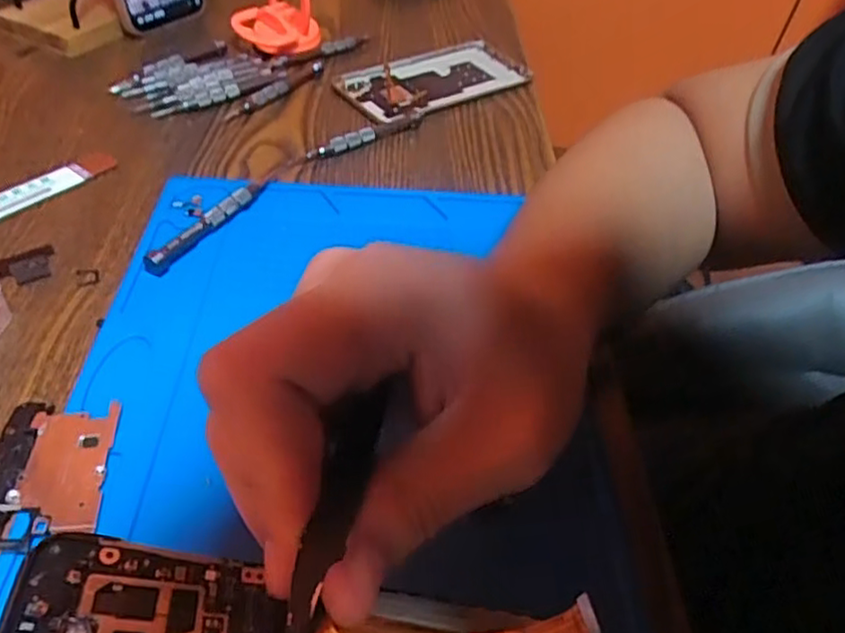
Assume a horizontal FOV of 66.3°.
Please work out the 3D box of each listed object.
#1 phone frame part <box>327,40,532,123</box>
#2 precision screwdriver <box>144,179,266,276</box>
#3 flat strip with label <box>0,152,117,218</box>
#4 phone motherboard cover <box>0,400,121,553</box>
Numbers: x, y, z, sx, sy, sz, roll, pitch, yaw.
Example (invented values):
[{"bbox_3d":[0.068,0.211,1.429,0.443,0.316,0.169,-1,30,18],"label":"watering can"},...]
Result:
[{"bbox_3d":[0.013,-0.187,0.507,0.147,0.014,0.067,-25,54,-28],"label":"phone frame part"},{"bbox_3d":[-0.117,-0.052,0.360,0.011,0.012,0.091,24,48,16],"label":"precision screwdriver"},{"bbox_3d":[-0.232,-0.070,0.371,0.023,0.004,0.113,32,50,23],"label":"flat strip with label"},{"bbox_3d":[-0.146,0.059,0.253,0.043,0.007,0.063,-4,46,-11],"label":"phone motherboard cover"}]

